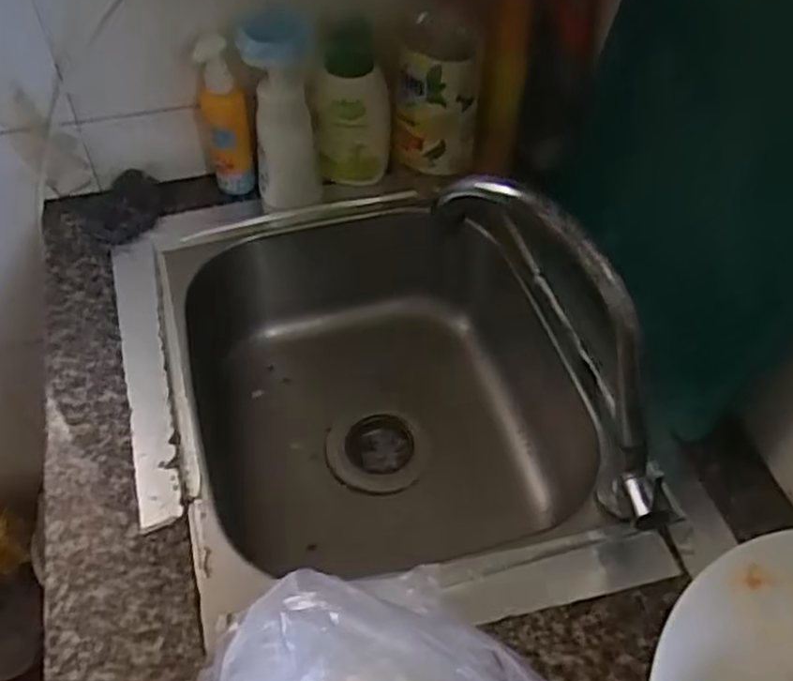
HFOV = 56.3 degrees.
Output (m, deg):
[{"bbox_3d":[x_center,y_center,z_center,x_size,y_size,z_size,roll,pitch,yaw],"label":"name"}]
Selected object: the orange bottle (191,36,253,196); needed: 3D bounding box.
[{"bbox_3d":[-0.167,-0.215,0.722,0.042,0.165,0.044,-12,52,-12],"label":"orange bottle"}]

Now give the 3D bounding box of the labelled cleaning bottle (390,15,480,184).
[{"bbox_3d":[0.036,-0.232,0.724,0.076,0.158,0.064,0,51,-3],"label":"labelled cleaning bottle"}]

